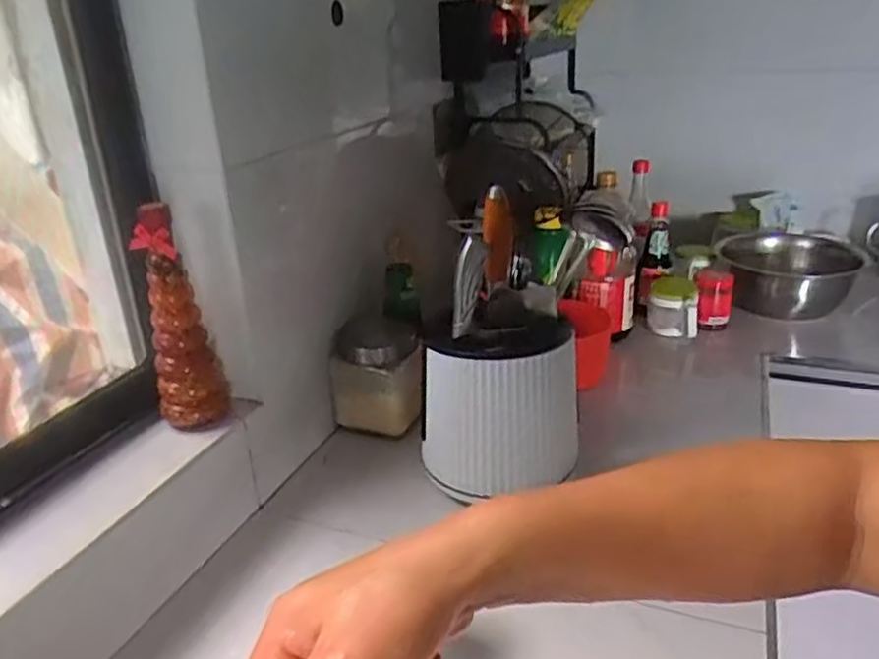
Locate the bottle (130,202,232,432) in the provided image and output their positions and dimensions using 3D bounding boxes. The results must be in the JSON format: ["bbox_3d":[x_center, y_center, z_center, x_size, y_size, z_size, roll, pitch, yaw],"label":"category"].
[{"bbox_3d":[-0.276,-0.012,0.755,0.069,0.237,0.052,-11,25,-18],"label":"bottle"}]

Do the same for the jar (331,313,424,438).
[{"bbox_3d":[-0.082,0.067,0.977,0.117,0.148,0.099,-3,24,1],"label":"jar"}]

